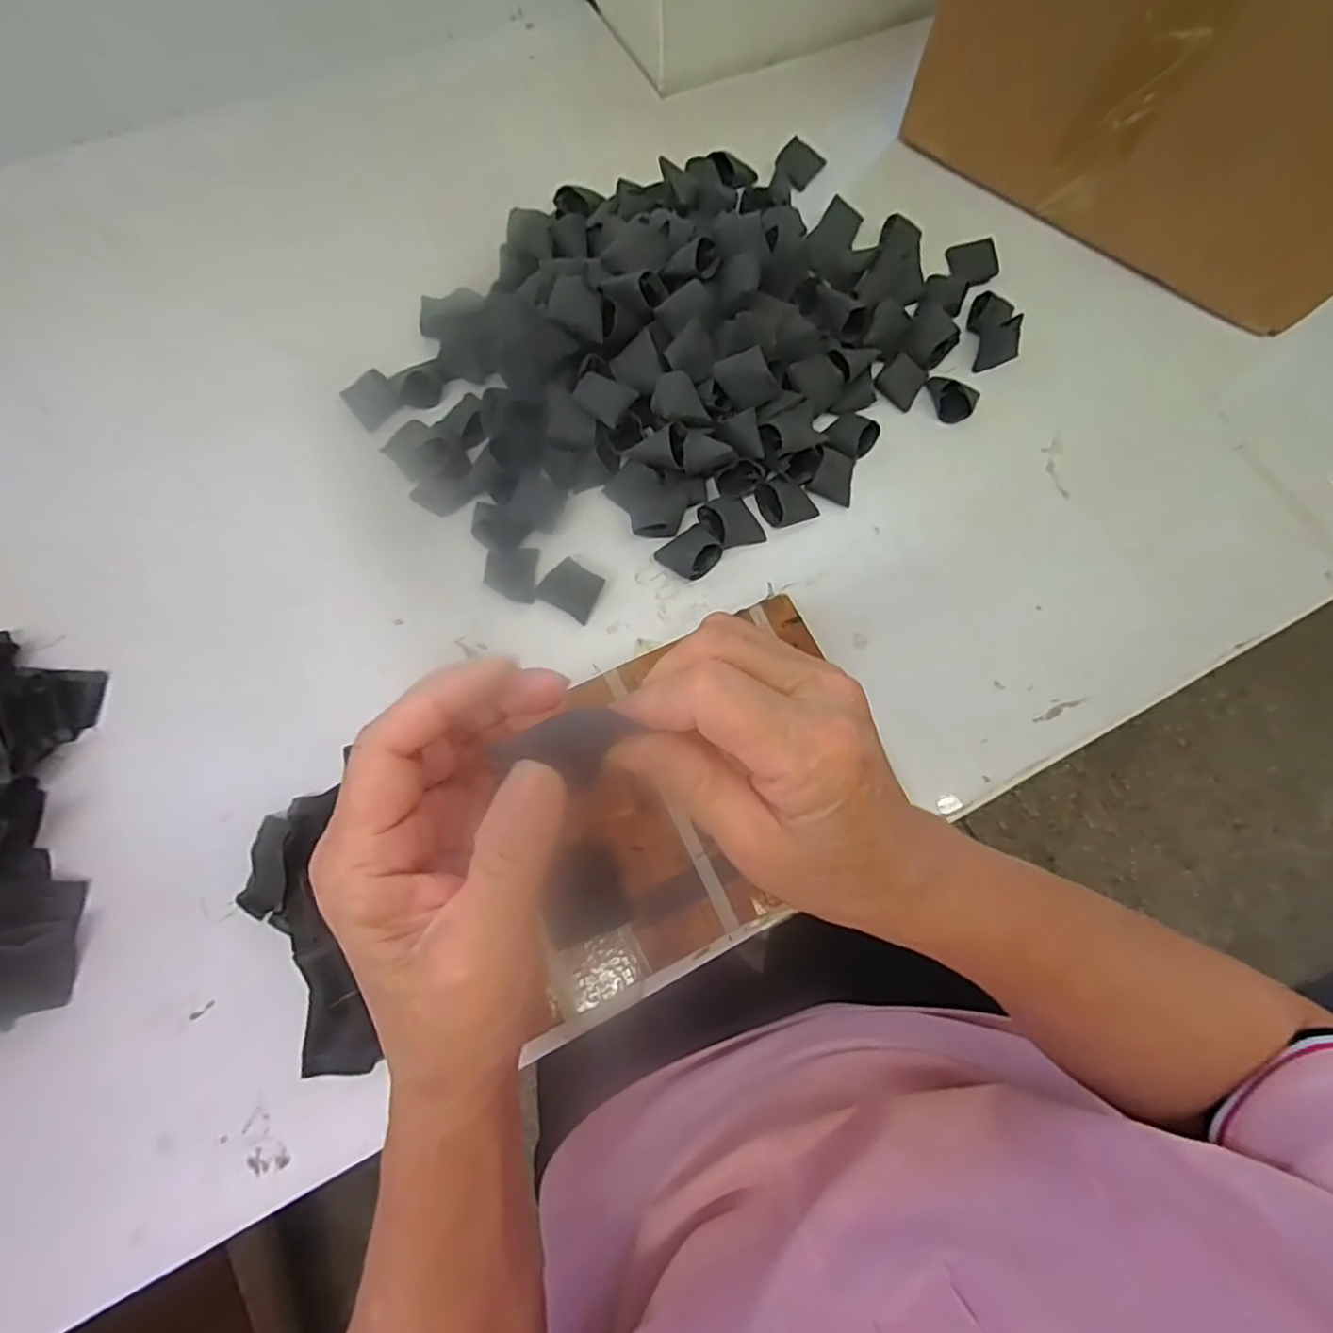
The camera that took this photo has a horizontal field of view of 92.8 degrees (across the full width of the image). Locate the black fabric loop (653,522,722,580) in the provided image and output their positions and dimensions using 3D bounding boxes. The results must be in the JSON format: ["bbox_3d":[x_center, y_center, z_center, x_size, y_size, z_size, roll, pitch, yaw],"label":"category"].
[{"bbox_3d":[0.019,-0.083,0.449,0.039,0.019,0.037,-42,79,-13],"label":"black fabric loop"}]

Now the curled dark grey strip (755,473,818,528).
[{"bbox_3d":[0.089,-0.122,0.463,0.037,0.023,0.033,-22,75,-8],"label":"curled dark grey strip"}]

